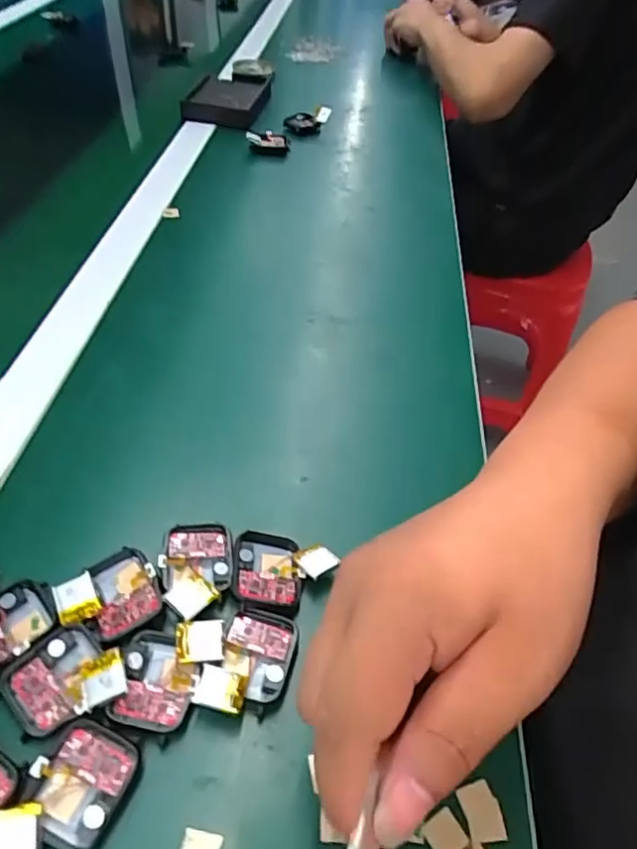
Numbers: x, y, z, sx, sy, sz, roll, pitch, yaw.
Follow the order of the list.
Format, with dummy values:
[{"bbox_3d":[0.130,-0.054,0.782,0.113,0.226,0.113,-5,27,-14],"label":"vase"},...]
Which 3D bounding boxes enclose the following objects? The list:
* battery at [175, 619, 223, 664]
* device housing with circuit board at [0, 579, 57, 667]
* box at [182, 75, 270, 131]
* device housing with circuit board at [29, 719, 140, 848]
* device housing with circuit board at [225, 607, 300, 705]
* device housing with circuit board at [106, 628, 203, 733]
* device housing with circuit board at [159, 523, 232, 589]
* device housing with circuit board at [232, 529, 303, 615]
[{"bbox_3d":[-0.057,0.103,0.278,0.022,0.004,0.019,2,50,-12],"label":"battery"},{"bbox_3d":[-0.151,0.098,0.282,0.036,0.011,0.045,37,54,24],"label":"device housing with circuit board"},{"bbox_3d":[-0.123,-0.443,0.782,0.095,0.021,0.136,6,47,1],"label":"box"},{"bbox_3d":[-0.099,0.151,0.242,0.036,0.011,0.043,20,48,11],"label":"device housing with circuit board"},{"bbox_3d":[-0.029,0.114,0.286,0.034,0.012,0.041,9,47,1],"label":"device housing with circuit board"},{"bbox_3d":[-0.075,0.120,0.273,0.035,0.016,0.043,10,47,2],"label":"device housing with circuit board"},{"bbox_3d":[-0.066,0.072,0.317,0.037,0.009,0.038,-1,48,-8],"label":"device housing with circuit board"},{"bbox_3d":[-0.027,0.078,0.312,0.036,0.008,0.046,4,47,-3],"label":"device housing with circuit board"}]

